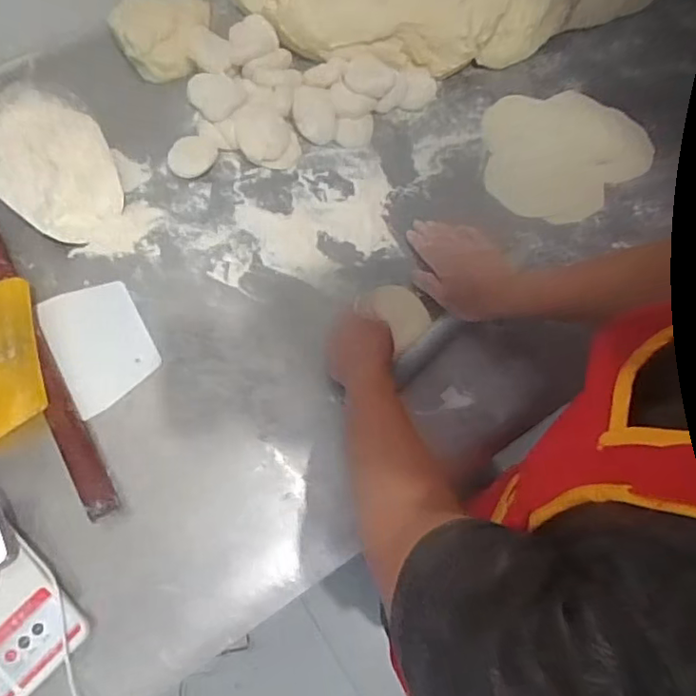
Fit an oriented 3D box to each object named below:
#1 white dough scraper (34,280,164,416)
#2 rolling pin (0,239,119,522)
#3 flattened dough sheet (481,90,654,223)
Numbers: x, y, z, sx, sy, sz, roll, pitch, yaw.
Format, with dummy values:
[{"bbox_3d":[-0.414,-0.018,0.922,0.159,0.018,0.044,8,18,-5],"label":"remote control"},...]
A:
[{"bbox_3d":[-0.282,-0.009,0.644,0.101,0.005,0.149,-30,74,-11],"label":"white dough scraper"},{"bbox_3d":[-0.384,-0.060,0.643,0.034,0.035,0.555,-29,74,-11],"label":"rolling pin"},{"bbox_3d":[0.293,-0.265,0.766,0.211,0.013,0.202,-6,69,1],"label":"flattened dough sheet"}]

